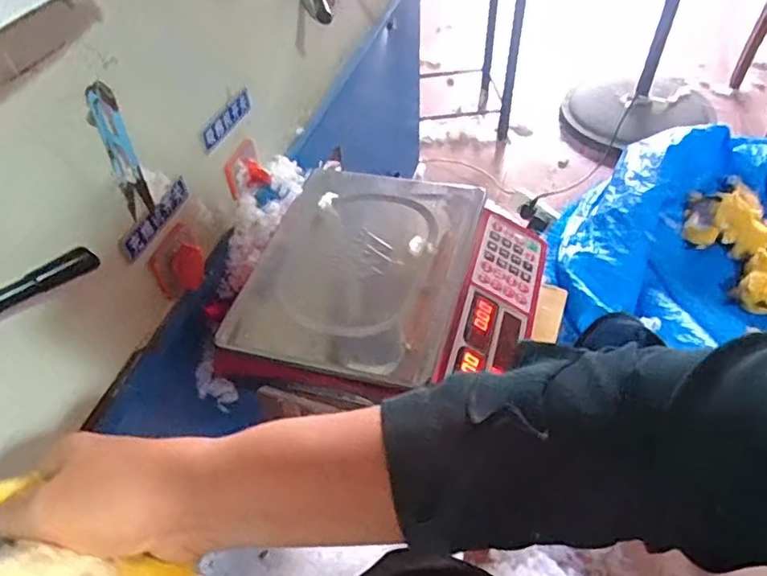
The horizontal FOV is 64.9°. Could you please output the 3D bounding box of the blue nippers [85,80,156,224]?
[{"bbox_3d":[-0.213,-0.109,0.489,0.026,0.115,0.007,-1,41,4],"label":"blue nippers"}]

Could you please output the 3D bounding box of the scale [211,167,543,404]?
[{"bbox_3d":[0.014,-0.007,0.677,0.303,0.088,0.292,11,49,12],"label":"scale"}]

